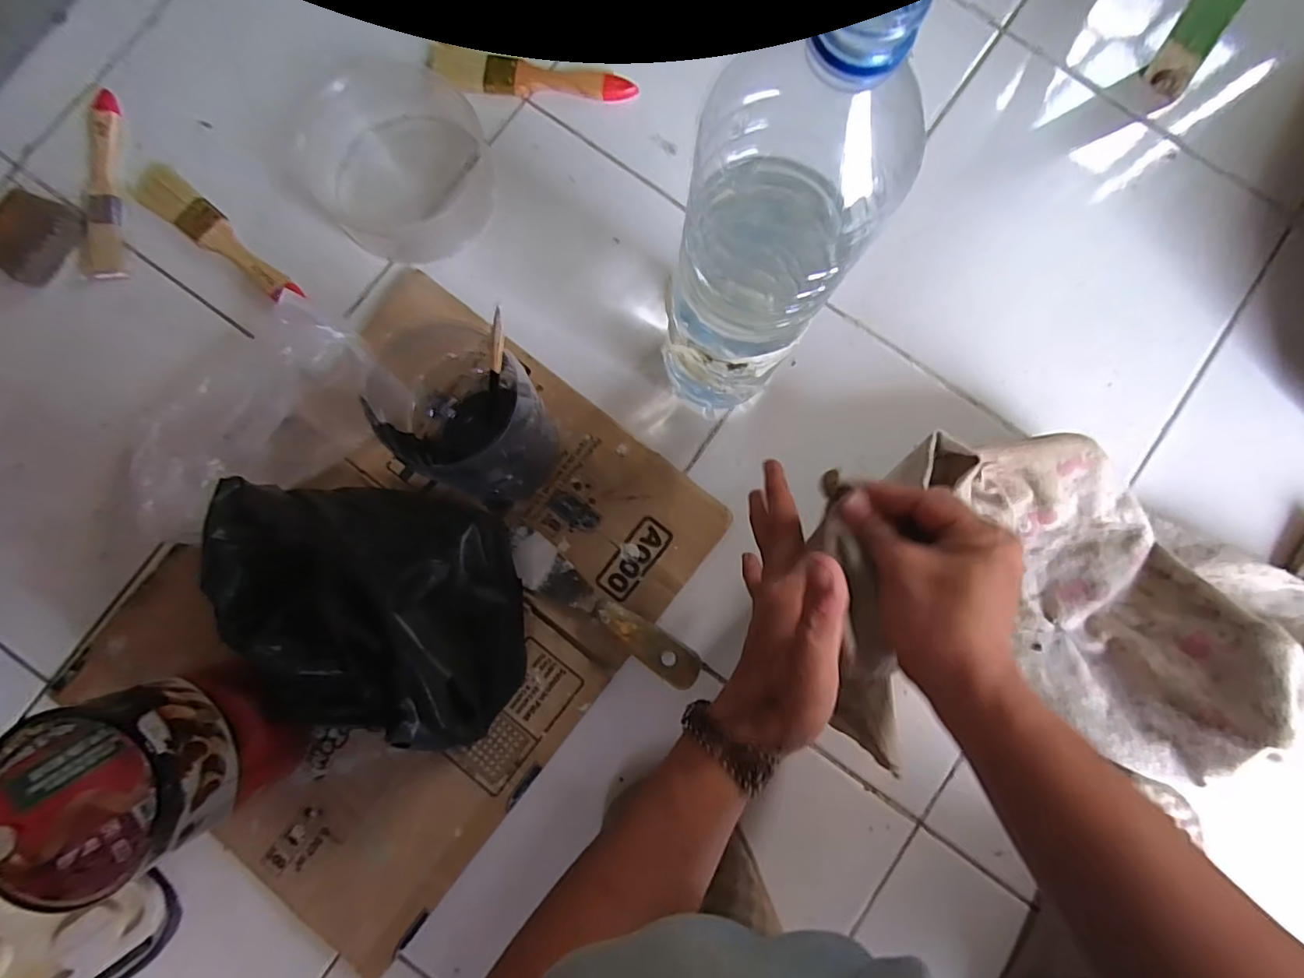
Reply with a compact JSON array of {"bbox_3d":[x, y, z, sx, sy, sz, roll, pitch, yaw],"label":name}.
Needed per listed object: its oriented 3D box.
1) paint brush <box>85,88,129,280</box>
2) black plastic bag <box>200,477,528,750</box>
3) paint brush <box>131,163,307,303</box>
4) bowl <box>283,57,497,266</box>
[{"bbox_3d":[-0.450,-0.253,0.460,0.030,0.008,0.170,-7,83,-1],"label":"paint brush"},{"bbox_3d":[-0.187,0.079,0.370,0.184,0.109,0.151,6,85,0],"label":"black plastic bag"},{"bbox_3d":[-0.348,-0.205,0.451,0.171,0.009,0.035,36,84,5],"label":"paint brush"},{"bbox_3d":[-0.206,-0.271,0.454,0.160,0.047,0.145,45,85,5],"label":"bowl"}]

